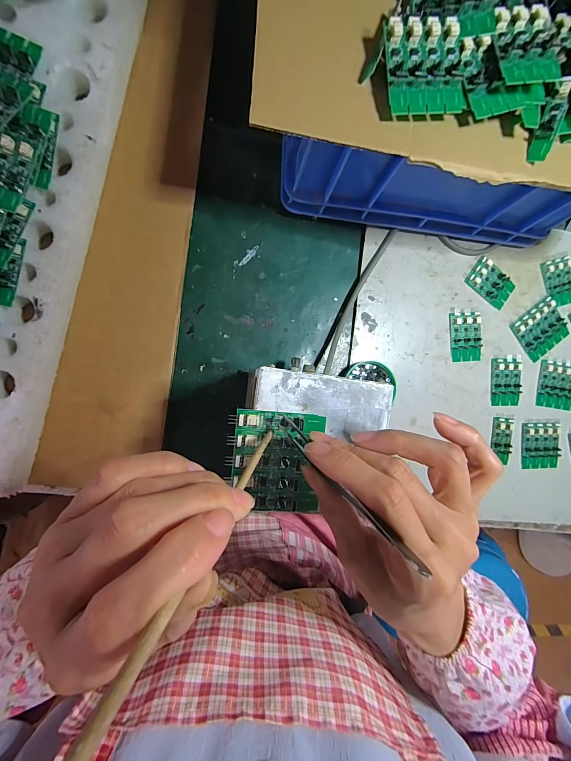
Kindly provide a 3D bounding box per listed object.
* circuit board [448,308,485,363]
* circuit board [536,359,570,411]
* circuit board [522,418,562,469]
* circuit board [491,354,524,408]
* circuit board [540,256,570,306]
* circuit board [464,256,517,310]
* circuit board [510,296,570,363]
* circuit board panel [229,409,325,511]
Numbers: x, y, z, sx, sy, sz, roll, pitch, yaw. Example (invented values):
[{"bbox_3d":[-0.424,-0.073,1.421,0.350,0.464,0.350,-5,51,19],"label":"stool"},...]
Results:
[{"bbox_3d":[0.232,-0.059,0.402,0.044,0.006,0.067,-6,92,-10],"label":"circuit board"},{"bbox_3d":[0.375,0.007,0.422,0.068,0.004,0.063,7,89,-10],"label":"circuit board"},{"bbox_3d":[0.346,0.085,0.421,0.057,0.004,0.067,-3,91,-10],"label":"circuit board"},{"bbox_3d":[0.292,0.001,0.412,0.042,0.005,0.066,1,90,-10],"label":"circuit board"},{"bbox_3d":[0.368,-0.132,0.419,0.042,0.005,0.062,-15,93,-10],"label":"circuit board"},{"bbox_3d":[0.266,-0.126,0.405,0.062,0.007,0.042,38,84,-9],"label":"circuit board"},{"bbox_3d":[0.341,-0.068,0.415,0.070,0.004,0.061,-38,97,-8],"label":"circuit board"},{"bbox_3d":[-0.005,0.056,0.217,0.060,0.007,0.067,5,91,-9],"label":"circuit board panel"}]

